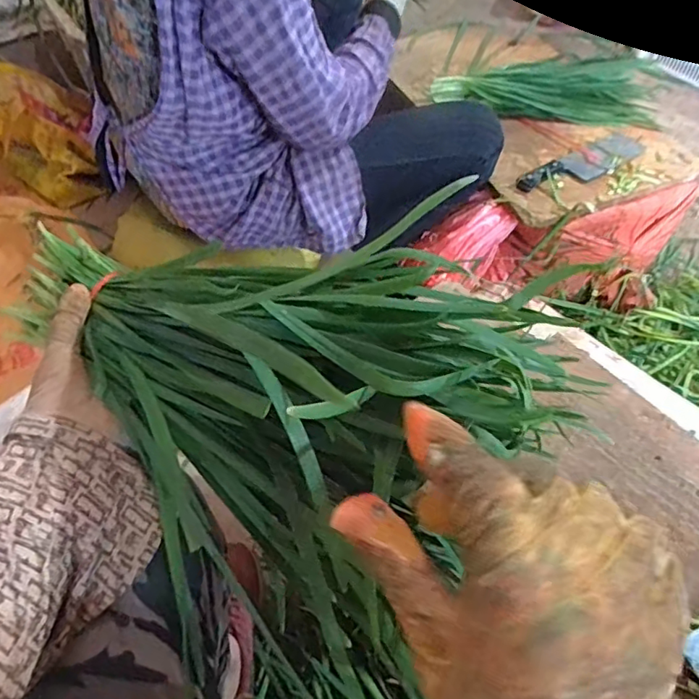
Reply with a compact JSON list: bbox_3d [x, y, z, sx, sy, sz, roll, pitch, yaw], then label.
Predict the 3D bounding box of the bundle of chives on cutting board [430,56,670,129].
[{"bbox_3d":[0.389,-0.511,1.057,0.447,0.054,0.192,2,53,1],"label":"bundle of chives on cutting board"}]

